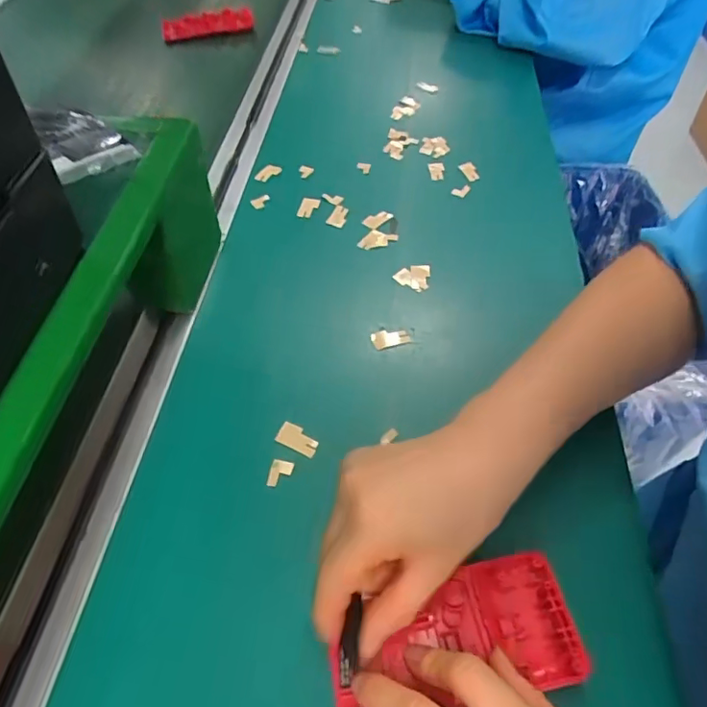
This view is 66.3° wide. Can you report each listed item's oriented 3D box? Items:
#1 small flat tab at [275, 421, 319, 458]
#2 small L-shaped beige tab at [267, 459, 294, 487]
[{"bbox_3d":[-0.035,0.055,0.346,0.027,0.008,0.014,21,54,16],"label":"small flat tab"},{"bbox_3d":[-0.045,0.073,0.330,0.013,0.004,0.017,8,52,6],"label":"small L-shaped beige tab"}]

